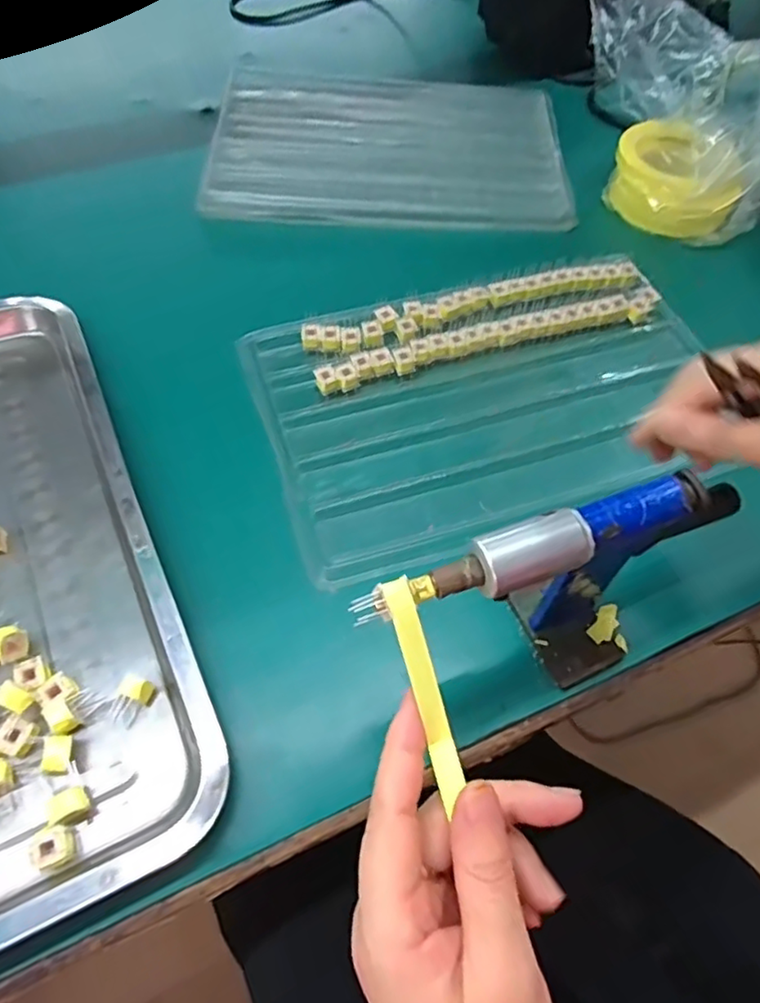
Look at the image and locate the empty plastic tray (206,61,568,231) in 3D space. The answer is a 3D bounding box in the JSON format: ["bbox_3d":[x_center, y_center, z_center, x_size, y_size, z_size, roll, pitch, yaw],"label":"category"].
[{"bbox_3d":[0.012,-0.341,0.585,0.318,0.019,0.245,4,59,0],"label":"empty plastic tray"}]

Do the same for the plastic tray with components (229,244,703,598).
[{"bbox_3d":[0.081,-0.078,0.432,0.317,0.021,0.196,-16,61,-12],"label":"plastic tray with components"}]

